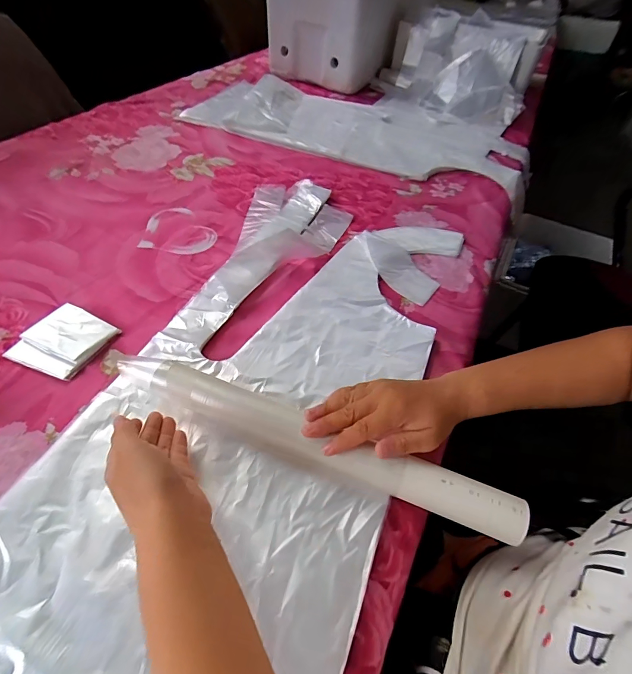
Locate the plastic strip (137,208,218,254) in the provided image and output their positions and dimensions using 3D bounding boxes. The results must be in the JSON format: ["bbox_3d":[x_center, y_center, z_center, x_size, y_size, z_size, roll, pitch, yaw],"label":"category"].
[{"bbox_3d":[-0.214,-0.171,0.597,0.112,0.009,0.112,7,49,-1],"label":"plastic strip"}]

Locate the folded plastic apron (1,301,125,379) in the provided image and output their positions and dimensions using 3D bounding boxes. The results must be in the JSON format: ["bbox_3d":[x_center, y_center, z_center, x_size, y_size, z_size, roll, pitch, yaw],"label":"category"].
[{"bbox_3d":[-0.287,0.002,0.422,0.082,0.012,0.083,20,50,10],"label":"folded plastic apron"}]

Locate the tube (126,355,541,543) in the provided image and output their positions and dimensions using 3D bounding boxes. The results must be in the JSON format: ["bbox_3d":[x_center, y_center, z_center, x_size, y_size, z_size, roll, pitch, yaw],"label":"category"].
[{"bbox_3d":[-0.006,0.091,0.353,0.388,0.028,0.044,19,50,11],"label":"tube"}]

